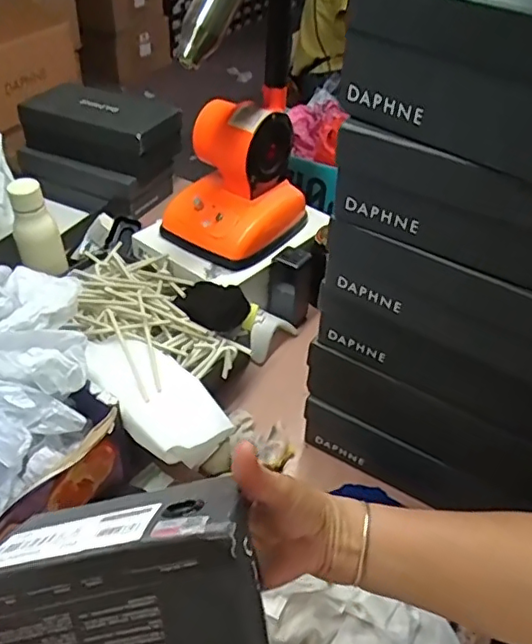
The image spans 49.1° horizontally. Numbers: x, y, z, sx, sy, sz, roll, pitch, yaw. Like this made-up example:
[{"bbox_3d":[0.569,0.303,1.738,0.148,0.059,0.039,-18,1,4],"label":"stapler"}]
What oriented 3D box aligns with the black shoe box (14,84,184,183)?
[{"bbox_3d":[-0.350,-0.404,1.204,0.295,0.111,0.152,19,44,16],"label":"black shoe box"}]

